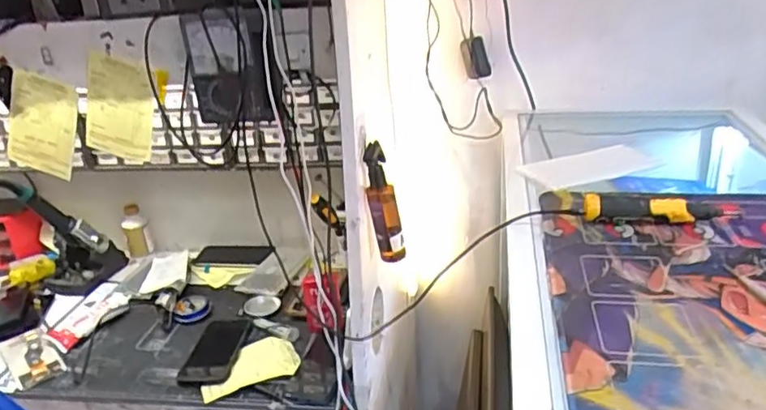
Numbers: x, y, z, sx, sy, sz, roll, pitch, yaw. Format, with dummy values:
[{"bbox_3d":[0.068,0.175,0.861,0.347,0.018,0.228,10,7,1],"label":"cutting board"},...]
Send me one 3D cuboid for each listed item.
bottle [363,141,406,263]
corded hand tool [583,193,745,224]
[{"bbox_3d":[0.002,0.000,0.837,0.040,0.172,0.043,-4,24,1],"label":"bottle"},{"bbox_3d":[0.310,0.005,0.689,0.162,0.029,0.028,1,25,16],"label":"corded hand tool"}]

